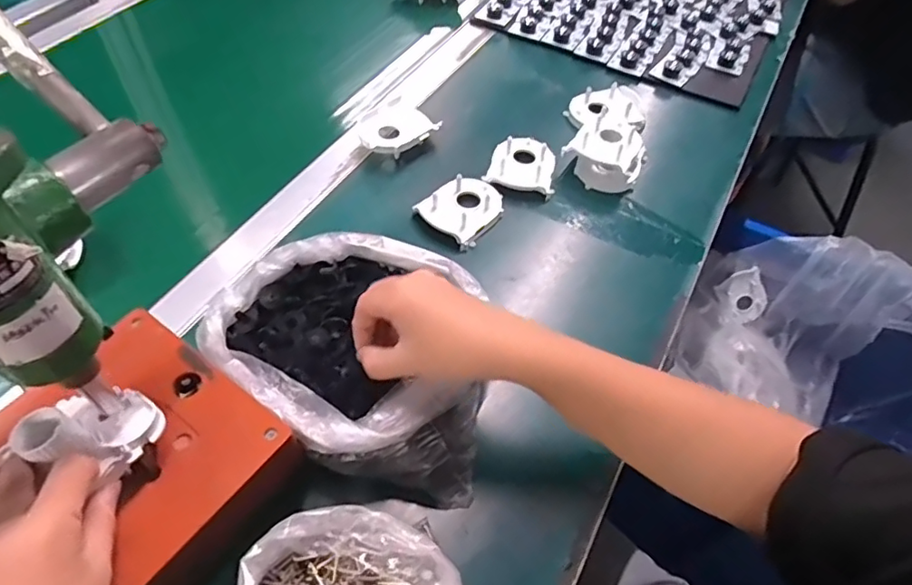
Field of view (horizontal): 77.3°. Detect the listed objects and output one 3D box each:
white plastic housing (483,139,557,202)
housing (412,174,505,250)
[{"bbox_3d":[0.070,-0.134,0.596,0.067,0.021,0.069,11,54,4],"label":"white plastic housing"},{"bbox_3d":[0.009,-0.082,0.553,0.061,0.024,0.076,34,59,20],"label":"housing"}]

